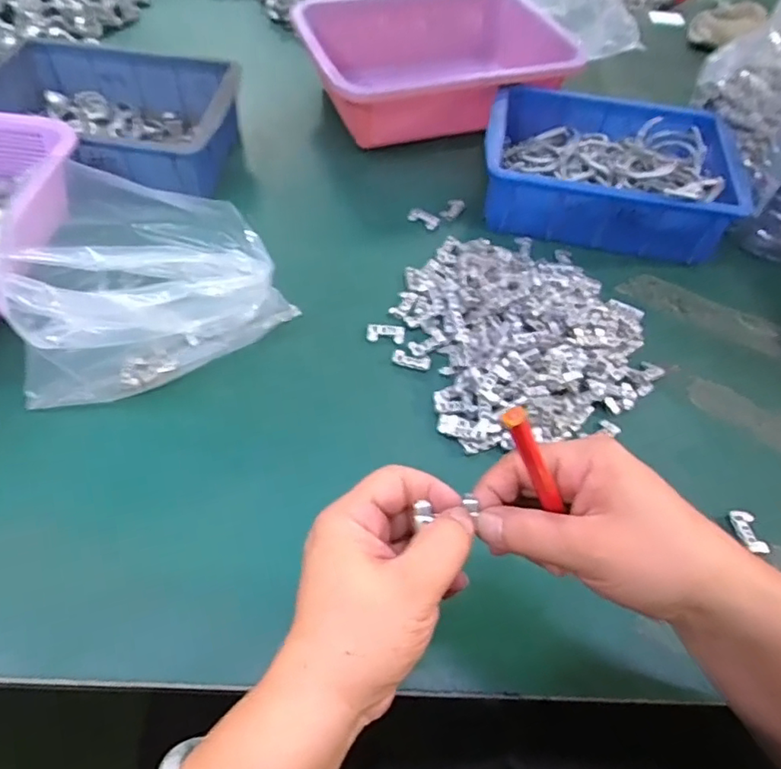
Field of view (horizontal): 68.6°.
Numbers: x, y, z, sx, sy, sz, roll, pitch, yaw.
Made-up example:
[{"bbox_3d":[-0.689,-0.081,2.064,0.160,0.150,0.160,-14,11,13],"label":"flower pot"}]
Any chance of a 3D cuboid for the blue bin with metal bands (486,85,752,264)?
[{"bbox_3d":[0.216,-0.222,0.583,0.235,0.073,0.181,15,54,6],"label":"blue bin with metal bands"}]

